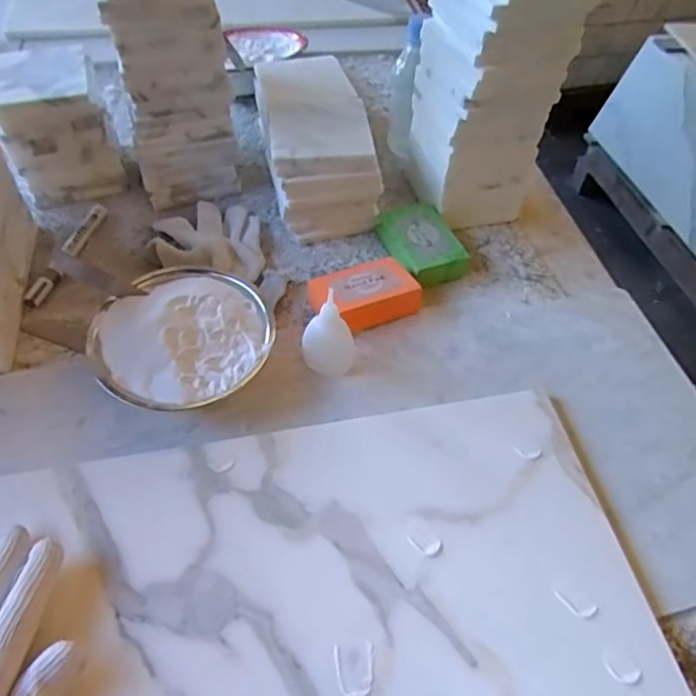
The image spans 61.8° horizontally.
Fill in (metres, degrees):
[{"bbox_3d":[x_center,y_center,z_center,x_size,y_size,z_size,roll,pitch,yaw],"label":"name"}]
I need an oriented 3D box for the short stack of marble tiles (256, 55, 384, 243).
[{"bbox_3d":[-0.039,-0.245,0.657,0.106,0.105,0.240,-7,54,-8],"label":"short stack of marble tiles"}]

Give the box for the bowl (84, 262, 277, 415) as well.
[{"bbox_3d":[-0.139,-0.004,0.496,0.142,0.052,0.136,3,53,-4],"label":"bowl"}]

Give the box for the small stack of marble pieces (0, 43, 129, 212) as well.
[{"bbox_3d":[-0.317,-0.239,0.636,0.109,0.130,0.104,-16,56,-16],"label":"small stack of marble pieces"}]

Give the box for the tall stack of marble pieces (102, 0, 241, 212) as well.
[{"bbox_3d":[-0.174,-0.290,0.568,0.110,0.307,0.101,-1,54,-4],"label":"tall stack of marble pieces"}]

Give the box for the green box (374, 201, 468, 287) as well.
[{"bbox_3d":[0.078,-0.111,0.610,0.068,0.028,0.096,-14,52,-13],"label":"green box"}]

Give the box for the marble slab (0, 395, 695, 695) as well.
[{"bbox_3d":[-0.093,0.202,0.369,0.604,0.025,0.302,-8,51,-9],"label":"marble slab"}]

